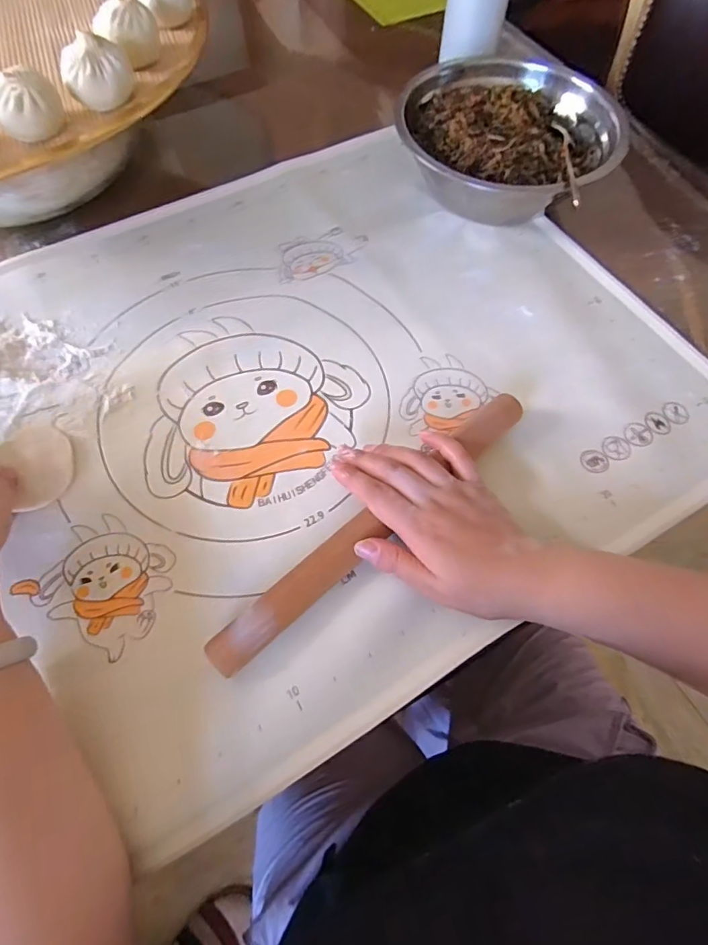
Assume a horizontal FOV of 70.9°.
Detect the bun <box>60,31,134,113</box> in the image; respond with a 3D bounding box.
[{"bbox_3d":[-0.182,-0.282,0.350,0.039,0.033,0.039,0,65,-1],"label":"bun"}]

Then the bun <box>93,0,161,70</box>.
[{"bbox_3d":[-0.168,-0.332,0.375,0.043,0.033,0.043,0,65,-1],"label":"bun"}]

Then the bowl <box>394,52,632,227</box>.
[{"bbox_3d":[0.142,-0.315,0.479,0.172,0.076,0.174,0,65,-1],"label":"bowl"}]

